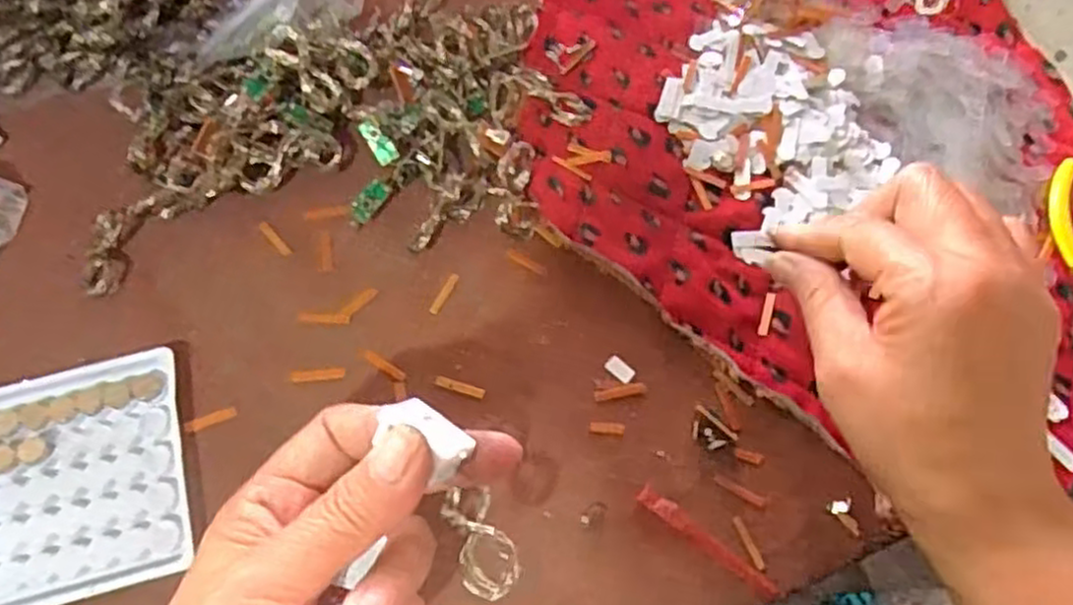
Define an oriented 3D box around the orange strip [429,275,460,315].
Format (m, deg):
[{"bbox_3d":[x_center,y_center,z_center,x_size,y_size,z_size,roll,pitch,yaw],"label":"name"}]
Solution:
[{"bbox_3d":[-0.043,-0.004,0.342,0.005,0.004,0.022,28,71,4],"label":"orange strip"}]

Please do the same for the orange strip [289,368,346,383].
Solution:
[{"bbox_3d":[-0.098,0.032,0.327,0.024,0.004,0.005,-6,68,-3],"label":"orange strip"}]

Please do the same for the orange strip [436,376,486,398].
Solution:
[{"bbox_3d":[-0.034,0.037,0.326,0.023,0.004,0.005,15,69,6],"label":"orange strip"}]

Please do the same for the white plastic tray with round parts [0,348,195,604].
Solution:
[{"bbox_3d":[-0.211,0.078,0.301,0.128,0.011,0.094,-14,69,-6],"label":"white plastic tray with round parts"}]

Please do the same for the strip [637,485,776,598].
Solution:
[{"bbox_3d":[0.070,0.098,0.300,0.065,0.004,0.008,35,72,13],"label":"strip"}]

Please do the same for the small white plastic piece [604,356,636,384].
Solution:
[{"bbox_3d":[0.038,0.030,0.329,0.013,0.004,0.008,39,73,14],"label":"small white plastic piece"}]

